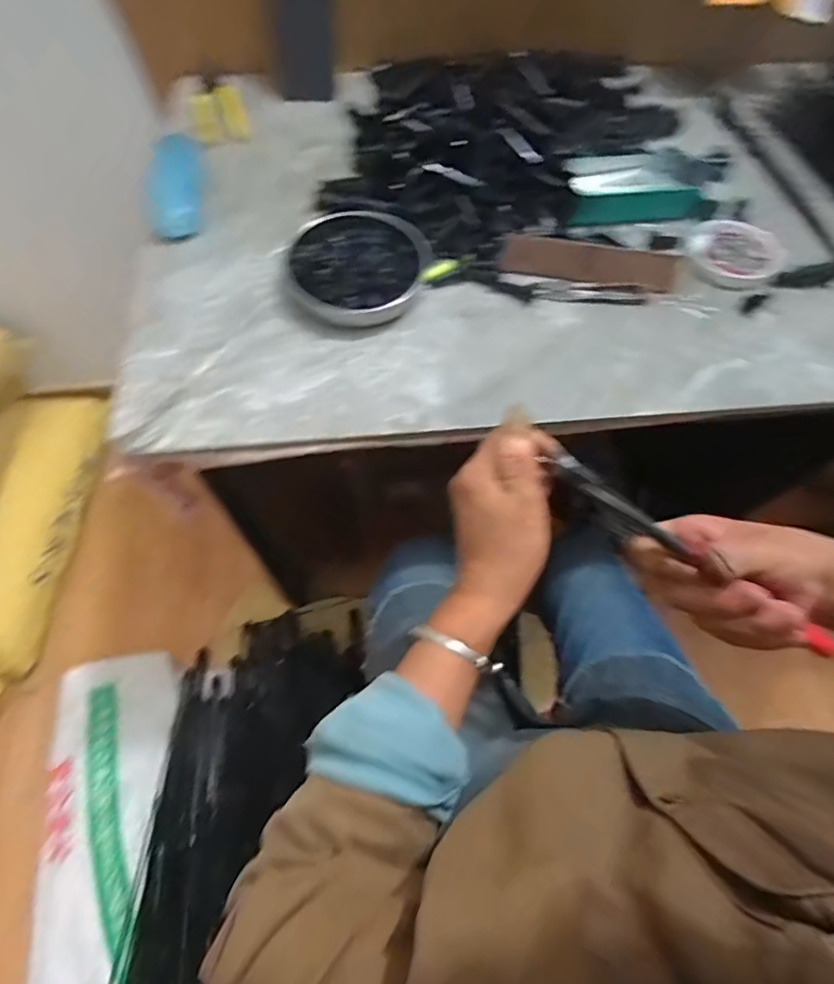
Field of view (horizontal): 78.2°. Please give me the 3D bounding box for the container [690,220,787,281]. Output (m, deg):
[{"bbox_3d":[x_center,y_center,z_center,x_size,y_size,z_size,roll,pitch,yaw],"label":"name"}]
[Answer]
[{"bbox_3d":[0.361,-0.273,0.581,0.099,0.010,0.103,1,63,-2],"label":"container"}]

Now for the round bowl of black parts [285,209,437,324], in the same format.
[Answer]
[{"bbox_3d":[-0.063,-0.224,0.515,0.129,0.028,0.136,1,63,-2],"label":"round bowl of black parts"}]

